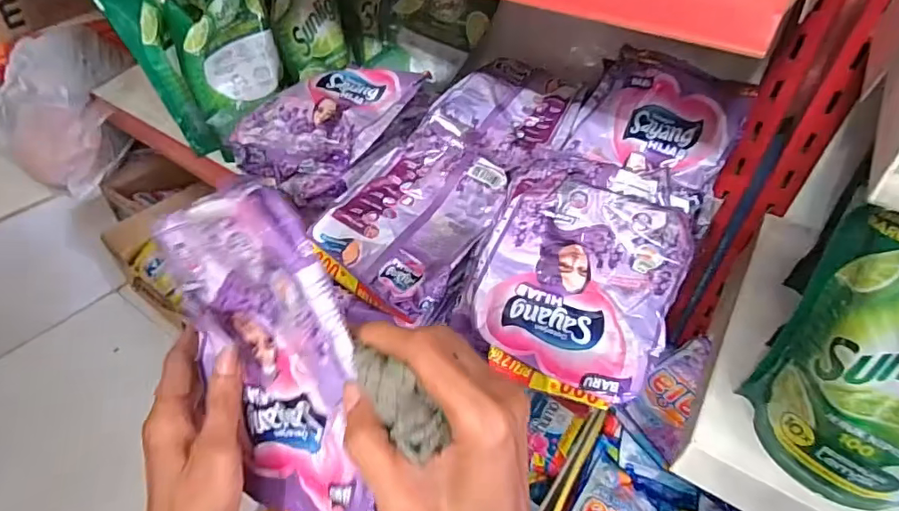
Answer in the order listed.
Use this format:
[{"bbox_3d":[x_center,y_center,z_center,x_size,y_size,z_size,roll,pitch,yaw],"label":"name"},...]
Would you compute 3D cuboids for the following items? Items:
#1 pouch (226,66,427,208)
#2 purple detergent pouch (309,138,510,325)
[{"bbox_3d":[-0.122,-0.141,0.546,0.128,0.064,0.183,31,49,27],"label":"pouch"},{"bbox_3d":[-0.032,-0.036,0.461,0.137,0.022,0.173,26,64,20],"label":"purple detergent pouch"}]

